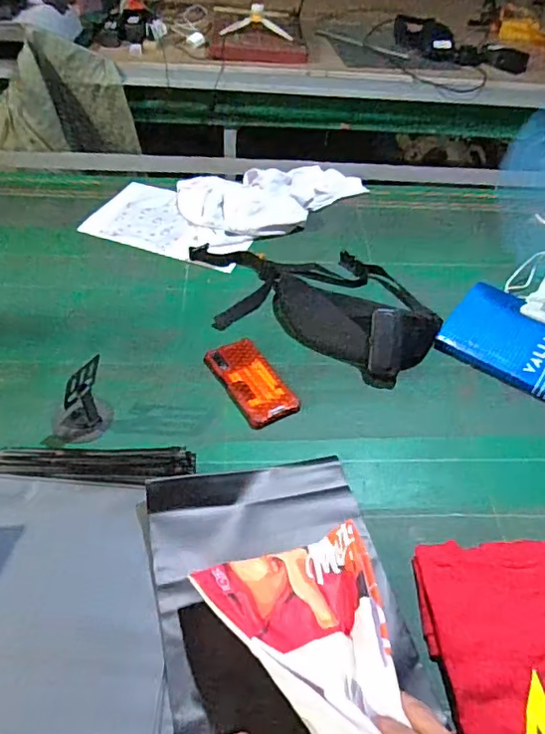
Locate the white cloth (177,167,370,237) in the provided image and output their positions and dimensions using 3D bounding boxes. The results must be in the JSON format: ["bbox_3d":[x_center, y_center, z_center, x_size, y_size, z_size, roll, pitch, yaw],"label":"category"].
[{"bbox_3d":[0.018,-0.375,1.197,0.430,0.060,0.222,-14,49,-18],"label":"white cloth"}]

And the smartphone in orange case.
[{"bbox_3d":[-0.035,0.020,0.848,0.084,0.009,0.170,-22,52,-24],"label":"smartphone in orange case"}]

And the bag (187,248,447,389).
[{"bbox_3d":[0.064,-0.145,0.986,0.468,0.078,0.278,22,48,15],"label":"bag"}]

